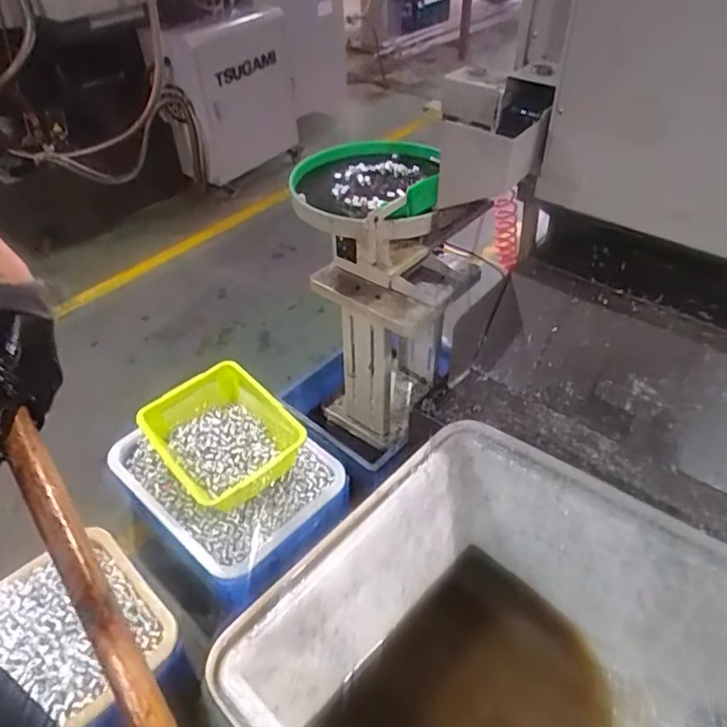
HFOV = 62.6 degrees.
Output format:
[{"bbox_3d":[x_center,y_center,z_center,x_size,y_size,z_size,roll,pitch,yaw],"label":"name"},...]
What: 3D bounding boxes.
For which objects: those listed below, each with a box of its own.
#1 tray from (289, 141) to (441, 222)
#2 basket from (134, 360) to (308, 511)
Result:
[{"bbox_3d":[0.004,-0.397,1.322,0.325,0.074,0.379,-4,43,-2],"label":"tray"},{"bbox_3d":[-0.320,0.171,1.356,0.277,0.117,0.337,-34,51,-29],"label":"basket"}]

